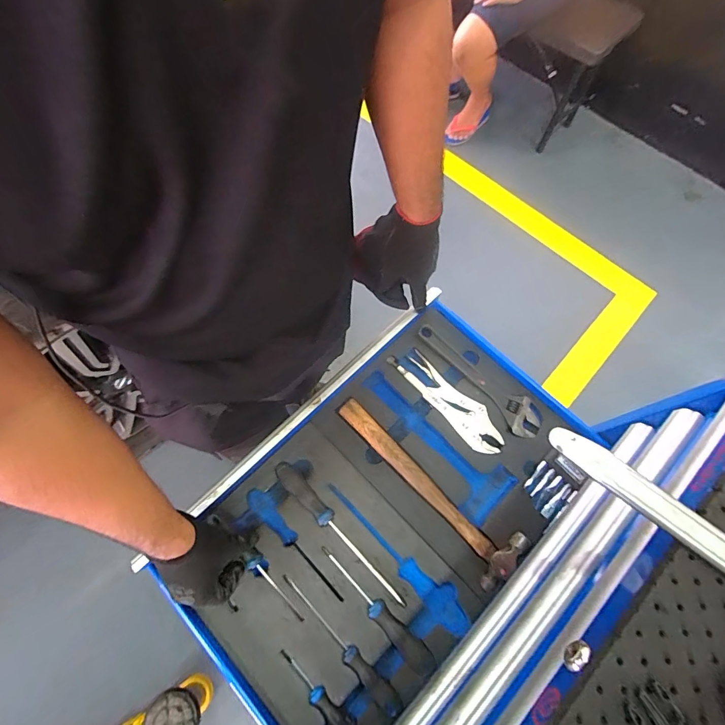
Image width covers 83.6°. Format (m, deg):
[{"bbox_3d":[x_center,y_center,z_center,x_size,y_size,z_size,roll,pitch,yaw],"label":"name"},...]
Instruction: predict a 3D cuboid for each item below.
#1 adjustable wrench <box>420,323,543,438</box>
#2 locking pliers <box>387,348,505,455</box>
[{"bbox_3d":[0.193,0.021,0.662,0.056,0.010,0.241,-40,77,-11],"label":"adjustable wrench"},{"bbox_3d":[0.137,0.057,0.650,0.053,0.015,0.214,-41,77,-11],"label":"locking pliers"}]

